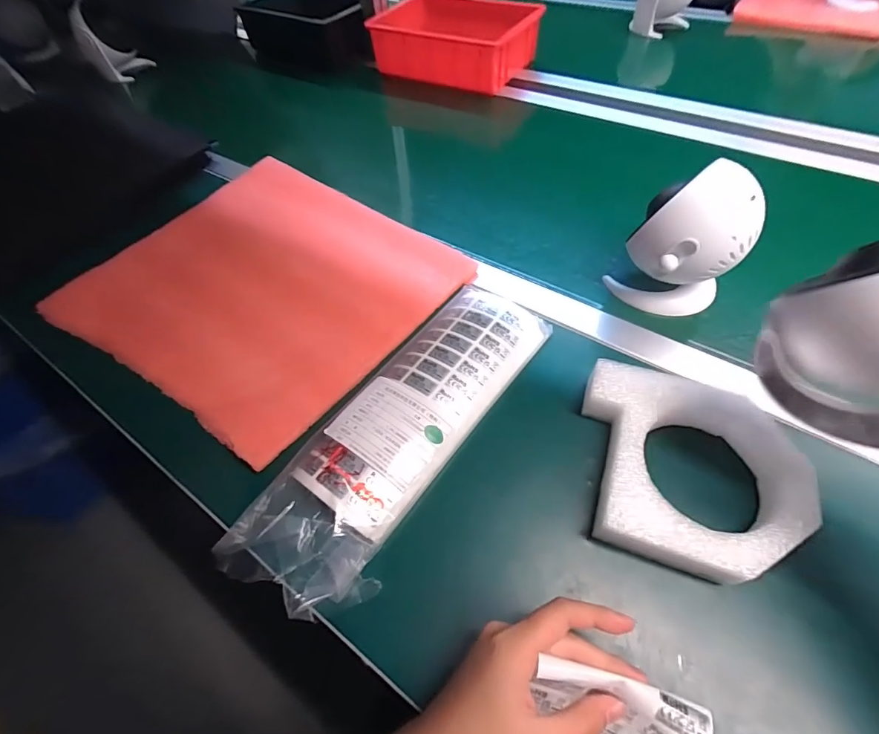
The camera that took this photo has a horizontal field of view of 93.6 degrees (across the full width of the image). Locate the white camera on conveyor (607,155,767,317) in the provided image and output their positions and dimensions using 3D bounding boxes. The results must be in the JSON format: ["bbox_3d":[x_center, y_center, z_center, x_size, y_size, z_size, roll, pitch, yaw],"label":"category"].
[{"bbox_3d":[0.241,-0.115,0.409,0.088,0.132,0.094,-39,62,-20],"label":"white camera on conveyor"}]

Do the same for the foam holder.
[{"bbox_3d":[0.189,0.082,0.331,0.156,0.043,0.157,15,58,14],"label":"foam holder"}]

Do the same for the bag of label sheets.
[{"bbox_3d":[-0.028,0.047,0.377,0.119,0.031,0.345,31,64,23],"label":"bag of label sheets"}]

